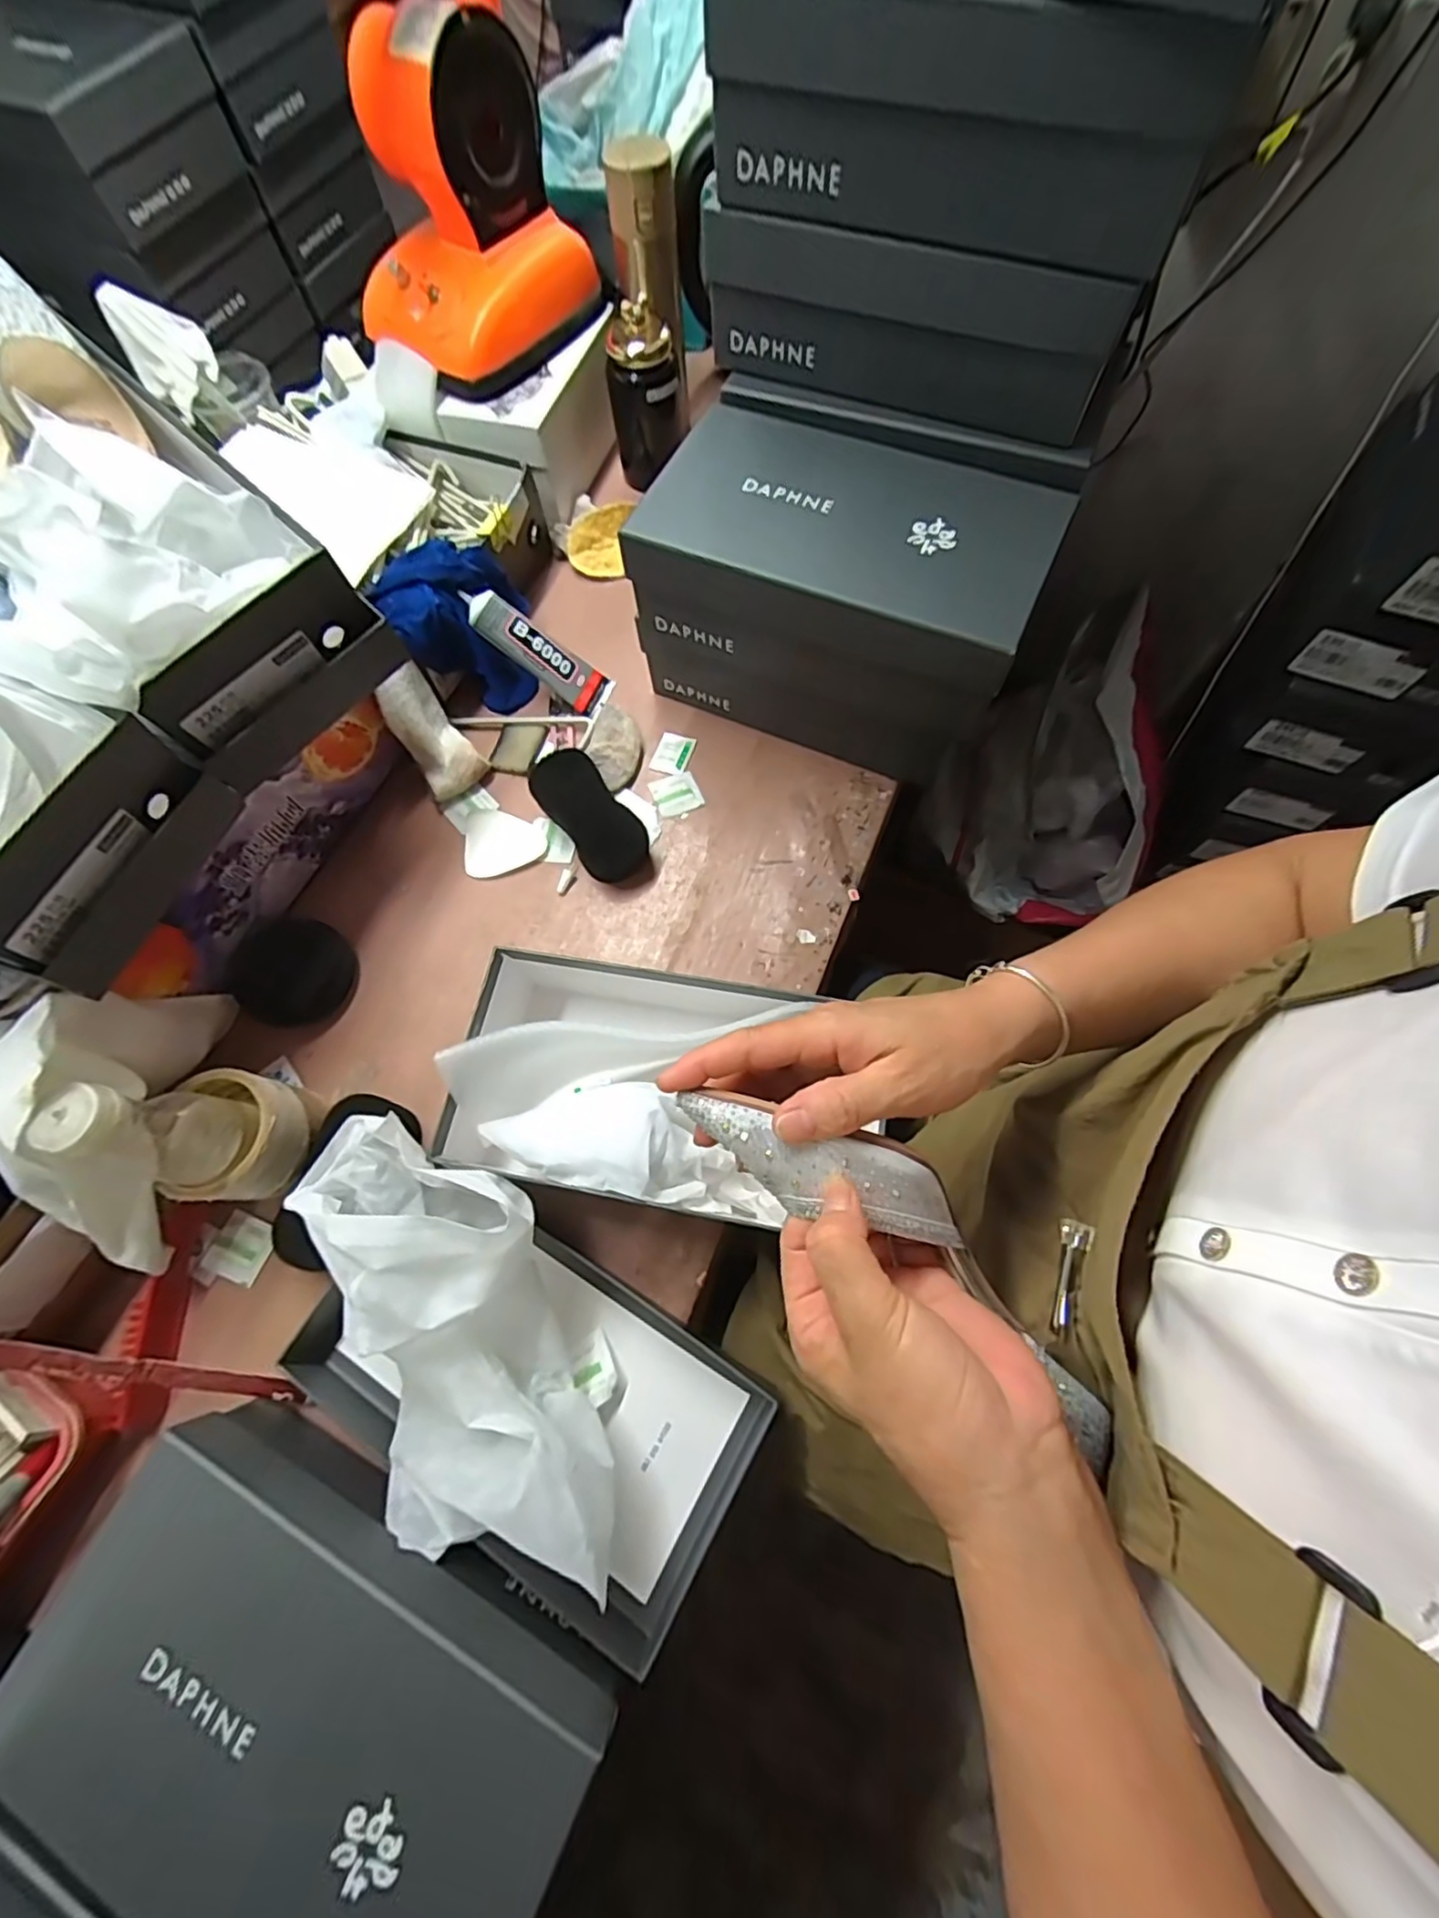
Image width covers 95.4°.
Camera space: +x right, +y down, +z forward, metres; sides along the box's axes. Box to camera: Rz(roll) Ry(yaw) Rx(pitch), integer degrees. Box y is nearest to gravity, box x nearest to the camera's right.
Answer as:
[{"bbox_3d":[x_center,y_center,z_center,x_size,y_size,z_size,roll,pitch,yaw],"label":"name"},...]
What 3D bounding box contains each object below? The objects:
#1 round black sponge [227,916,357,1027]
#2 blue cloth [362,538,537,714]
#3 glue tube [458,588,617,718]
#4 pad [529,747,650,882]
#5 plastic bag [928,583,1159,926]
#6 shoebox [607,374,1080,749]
[{"bbox_3d":[-0.374,0.011,0.574,0.087,0.032,0.092,-1,69,2],"label":"round black sponge"},{"bbox_3d":[-0.247,-0.319,0.633,0.132,0.123,0.099,-26,71,-7],"label":"blue cloth"},{"bbox_3d":[-0.177,-0.300,0.642,0.150,0.035,0.045,31,69,-28],"label":"glue tube"},{"bbox_3d":[-0.119,-0.133,0.599,0.062,0.029,0.123,-38,93,-11],"label":"pad"},{"bbox_3d":[0.445,-0.229,0.819,0.221,0.179,0.343,35,75,14],"label":"plastic bag"},{"bbox_3d":[0.103,-0.326,0.526,0.295,0.101,0.205,24,72,11],"label":"shoebox"}]

